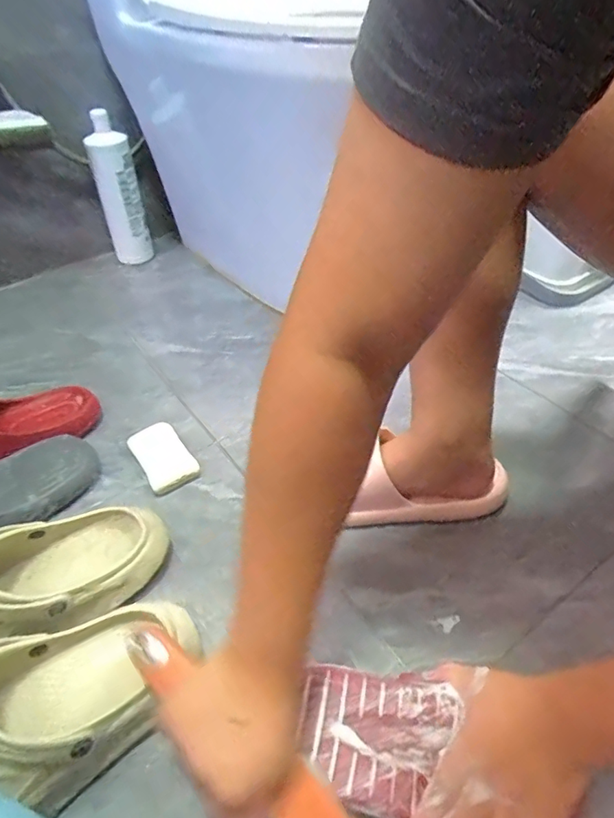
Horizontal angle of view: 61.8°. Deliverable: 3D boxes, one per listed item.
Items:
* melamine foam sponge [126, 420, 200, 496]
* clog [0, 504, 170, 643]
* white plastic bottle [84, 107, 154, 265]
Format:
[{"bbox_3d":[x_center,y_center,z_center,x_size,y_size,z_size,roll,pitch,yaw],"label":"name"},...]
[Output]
[{"bbox_3d":[-0.181,0.059,0.647,0.060,0.015,0.106,-26,47,-22],"label":"melamine foam sponge"},{"bbox_3d":[-0.278,0.168,0.468,0.289,0.093,0.106,-27,47,-23],"label":"clog"},{"bbox_3d":[-0.360,-0.423,0.990,0.080,0.270,0.066,-17,38,-14],"label":"white plastic bottle"}]

